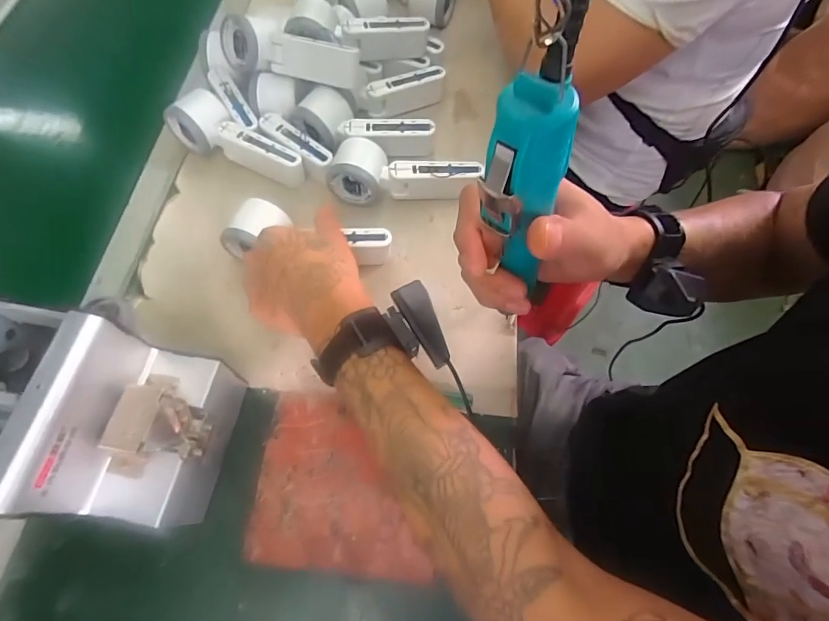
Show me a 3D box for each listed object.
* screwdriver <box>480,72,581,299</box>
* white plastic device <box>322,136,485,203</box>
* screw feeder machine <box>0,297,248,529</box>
[{"bbox_3d":[0.055,-0.051,0.221,0.030,0.121,0.033,28,65,24],"label":"screwdriver"},{"bbox_3d":[-0.011,-0.150,0.491,0.164,0.048,0.054,9,68,3],"label":"white plastic device"},{"bbox_3d":[-0.244,0.082,0.327,0.178,0.145,0.126,7,66,2],"label":"screw feeder machine"}]

